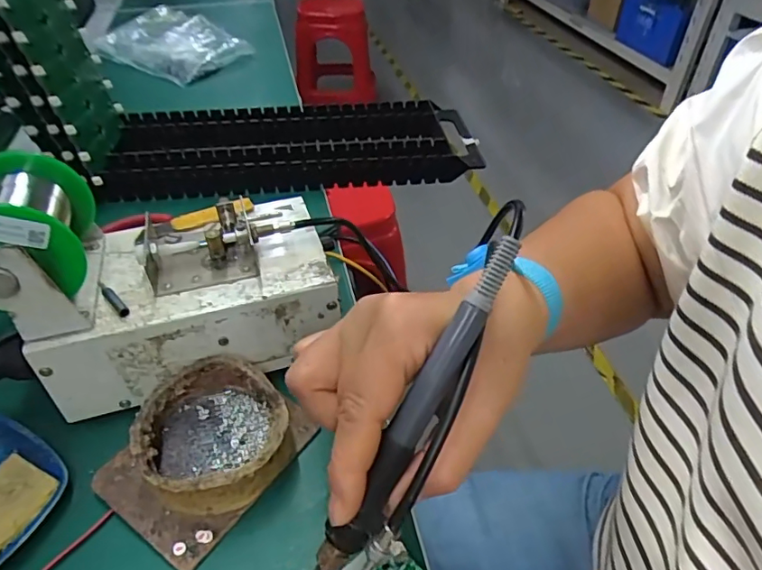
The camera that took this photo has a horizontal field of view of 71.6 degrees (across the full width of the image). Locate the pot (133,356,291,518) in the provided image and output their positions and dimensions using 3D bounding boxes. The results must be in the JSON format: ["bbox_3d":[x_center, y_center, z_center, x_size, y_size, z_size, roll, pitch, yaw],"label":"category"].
[{"bbox_3d":[-0.096,0.087,0.307,0.083,0.036,0.080,0,42,0],"label":"pot"}]

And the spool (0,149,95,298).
[{"bbox_3d":[-0.209,-0.032,0.310,0.067,0.072,0.080,-13,44,-14],"label":"spool"}]

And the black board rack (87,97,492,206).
[{"bbox_3d":[-0.091,-0.154,0.577,0.382,0.033,0.145,-5,42,-6],"label":"black board rack"}]

